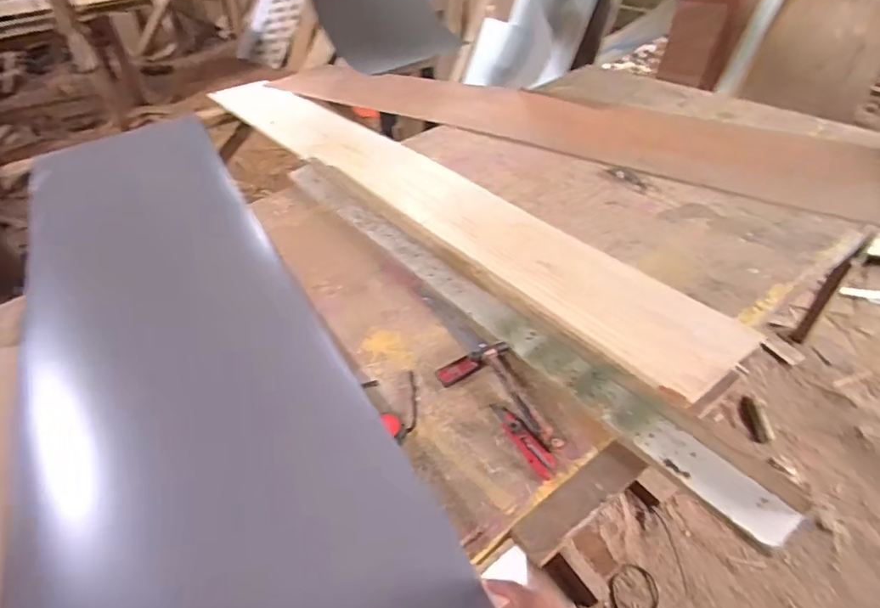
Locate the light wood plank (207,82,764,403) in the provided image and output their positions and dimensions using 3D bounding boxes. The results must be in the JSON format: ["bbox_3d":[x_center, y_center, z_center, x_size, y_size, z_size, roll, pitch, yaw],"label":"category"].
[{"bbox_3d":[-0.114,-0.376,1.551,0.305,0.037,2.041,-29,47,-25],"label":"light wood plank"}]

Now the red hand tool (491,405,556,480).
[{"bbox_3d":[0.138,0.218,0.851,0.036,0.014,0.152,-23,45,-20],"label":"red hand tool"}]

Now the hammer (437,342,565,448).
[{"bbox_3d":[0.103,0.169,0.906,0.139,0.040,0.243,-18,43,-14],"label":"hammer"}]

